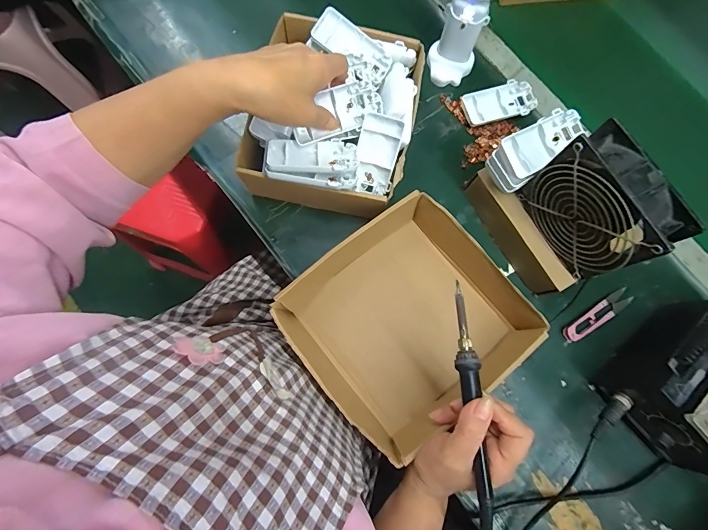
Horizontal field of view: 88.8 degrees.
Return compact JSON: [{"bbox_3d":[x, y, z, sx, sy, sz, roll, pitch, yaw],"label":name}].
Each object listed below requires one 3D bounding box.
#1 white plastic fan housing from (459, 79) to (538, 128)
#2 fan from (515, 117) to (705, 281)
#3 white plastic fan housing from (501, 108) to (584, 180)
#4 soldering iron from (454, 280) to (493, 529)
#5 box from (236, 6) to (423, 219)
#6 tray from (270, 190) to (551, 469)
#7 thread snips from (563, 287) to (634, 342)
[{"bbox_3d":[0.194,-0.216,0.489,0.095,0.018,0.048,-19,80,-5],"label":"white plastic fan housing"},{"bbox_3d":[0.233,-0.056,0.350,0.044,0.114,0.116,-29,81,-7],"label":"fan"},{"bbox_3d":[0.200,-0.129,0.380,0.089,0.015,0.045,-31,81,-7],"label":"white plastic fan housing"},{"bbox_3d":[0.103,0.124,0.321,0.019,0.024,0.218,-1,74,-2],"label":"soldering iron"},{"bbox_3d":[-0.020,-0.177,0.433,0.174,0.100,0.211,15,79,1],"label":"box"},{"bbox_3d":[0.055,0.066,0.401,0.222,0.075,0.211,-40,82,-8],"label":"tray"},{"bbox_3d":[0.303,0.062,0.446,0.104,0.011,0.022,-31,81,-7],"label":"thread snips"}]

